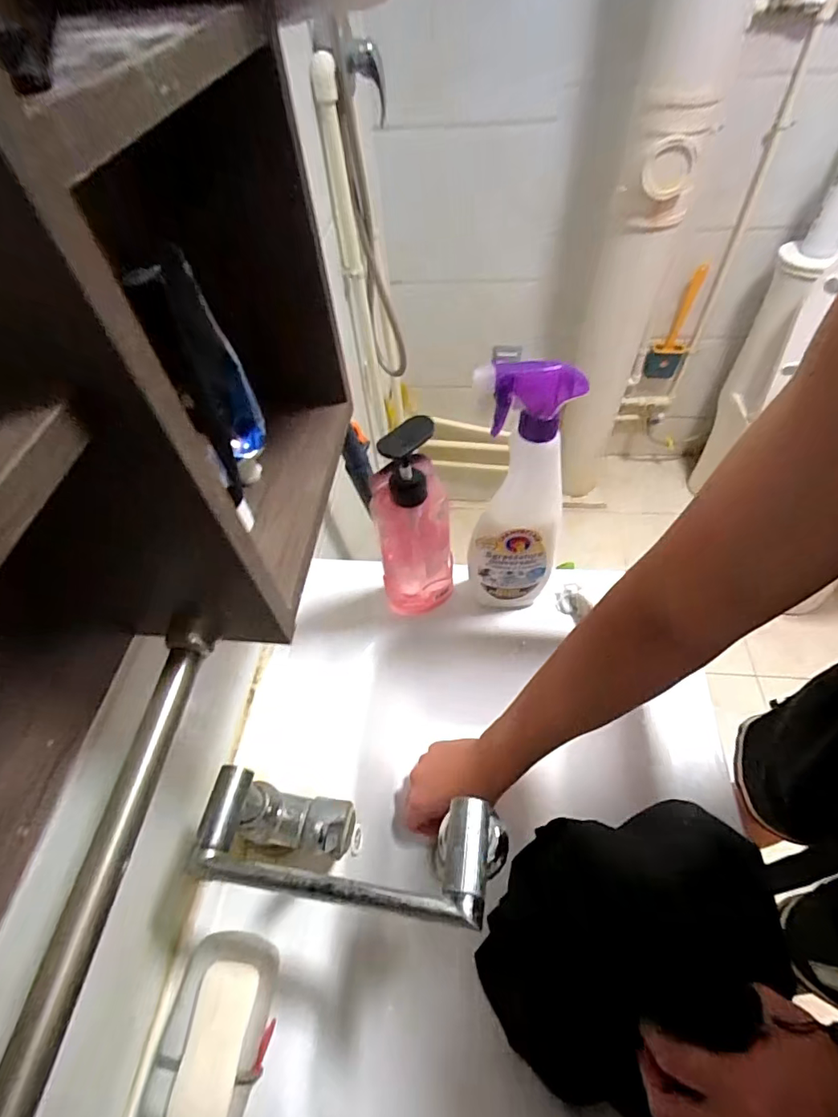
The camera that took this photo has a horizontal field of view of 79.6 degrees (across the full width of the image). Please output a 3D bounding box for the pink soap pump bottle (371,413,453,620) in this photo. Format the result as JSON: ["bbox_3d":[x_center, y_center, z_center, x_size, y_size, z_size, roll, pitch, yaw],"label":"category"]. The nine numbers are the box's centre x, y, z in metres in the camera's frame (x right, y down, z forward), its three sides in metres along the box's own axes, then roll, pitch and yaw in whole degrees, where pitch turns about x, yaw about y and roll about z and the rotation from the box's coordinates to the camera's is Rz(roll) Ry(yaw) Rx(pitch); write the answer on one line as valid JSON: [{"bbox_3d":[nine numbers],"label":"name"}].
[{"bbox_3d":[-0.003,-0.029,0.525,0.083,0.219,0.061,-11,54,-5],"label":"pink soap pump bottle"}]

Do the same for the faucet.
[{"bbox_3d":[-0.052,0.212,0.372,0.192,0.120,0.069,5,54,7],"label":"faucet"}]

